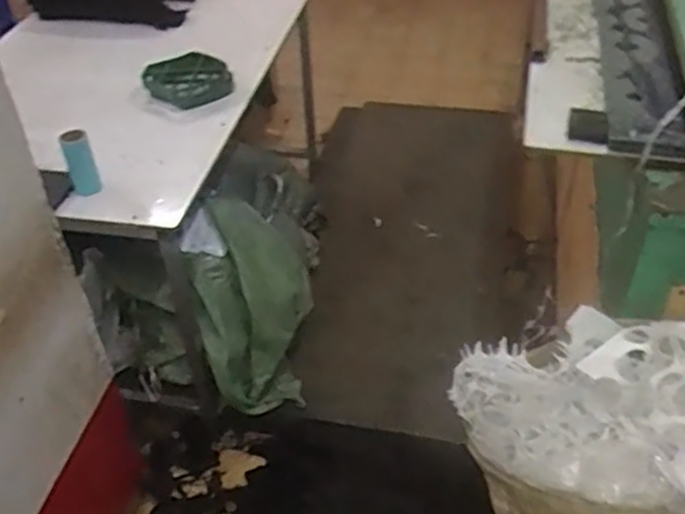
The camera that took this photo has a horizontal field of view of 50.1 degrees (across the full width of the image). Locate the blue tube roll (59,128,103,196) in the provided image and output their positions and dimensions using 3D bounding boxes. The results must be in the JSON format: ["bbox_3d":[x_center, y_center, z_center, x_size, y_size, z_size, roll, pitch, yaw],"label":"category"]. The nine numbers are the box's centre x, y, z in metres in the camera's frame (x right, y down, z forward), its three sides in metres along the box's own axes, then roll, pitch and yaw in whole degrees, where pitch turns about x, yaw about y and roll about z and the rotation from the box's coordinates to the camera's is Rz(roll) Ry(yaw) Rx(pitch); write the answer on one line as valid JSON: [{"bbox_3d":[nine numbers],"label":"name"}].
[{"bbox_3d":[-0.554,-0.196,1.553,0.059,0.140,0.056,-2,41,1],"label":"blue tube roll"}]

